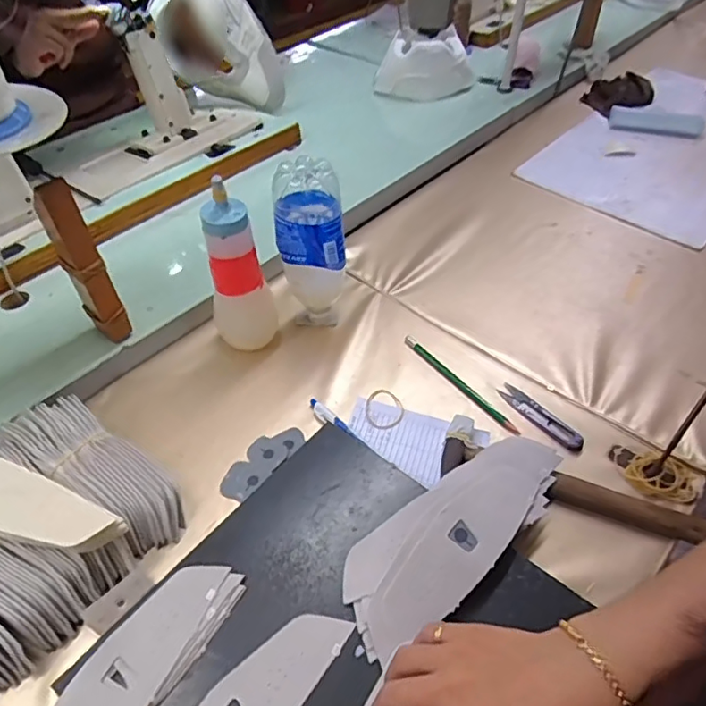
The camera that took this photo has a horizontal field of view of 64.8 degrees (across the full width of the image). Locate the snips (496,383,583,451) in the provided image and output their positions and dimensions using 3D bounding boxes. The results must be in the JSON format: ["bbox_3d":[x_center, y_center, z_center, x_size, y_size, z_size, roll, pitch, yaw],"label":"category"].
[{"bbox_3d":[0.195,0.064,0.577,0.024,0.013,0.100,-31,55,-25],"label":"snips"}]

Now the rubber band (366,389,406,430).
[{"bbox_3d":[0.033,0.058,0.585,0.041,0.005,0.047,-3,48,-3],"label":"rubber band"}]

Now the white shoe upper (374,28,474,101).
[{"bbox_3d":[0.131,-0.520,1.009,0.175,0.086,0.089,4,48,3],"label":"white shoe upper"}]

